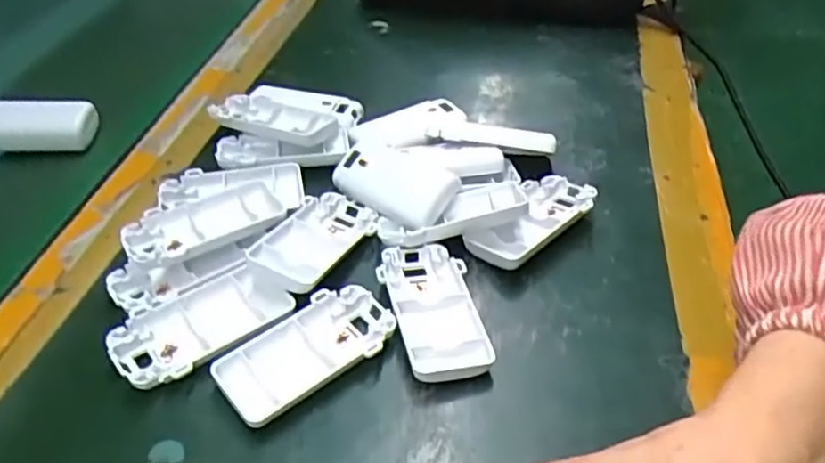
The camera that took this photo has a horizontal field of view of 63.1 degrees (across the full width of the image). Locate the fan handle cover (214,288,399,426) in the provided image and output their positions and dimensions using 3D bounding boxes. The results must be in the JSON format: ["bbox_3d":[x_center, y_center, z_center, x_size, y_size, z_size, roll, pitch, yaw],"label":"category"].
[{"bbox_3d":[-0.054,0.064,0.357,0.095,0.016,0.048,-29,50,-29],"label":"fan handle cover"}]

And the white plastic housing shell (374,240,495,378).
[{"bbox_3d":[0.012,0.044,0.381,0.048,0.015,0.094,-7,42,-9],"label":"white plastic housing shell"}]

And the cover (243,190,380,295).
[{"bbox_3d":[-0.058,0.003,0.415,0.048,0.016,0.098,16,31,16],"label":"cover"}]

